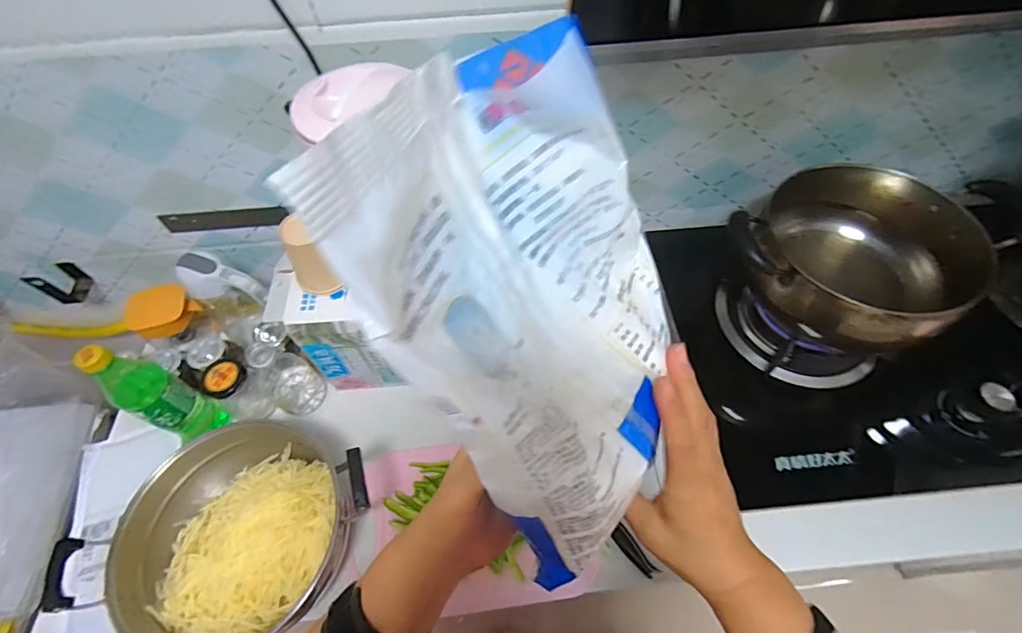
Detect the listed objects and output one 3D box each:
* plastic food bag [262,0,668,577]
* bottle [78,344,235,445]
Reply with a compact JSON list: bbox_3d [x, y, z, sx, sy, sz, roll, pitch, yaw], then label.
[{"bbox_3d":[0.024,-0.007,0.240,0.056,0.251,0.169,-4,45,38],"label":"plastic food bag"},{"bbox_3d":[-0.451,0.101,0.590,0.055,0.222,0.059,22,61,15],"label":"bottle"}]

